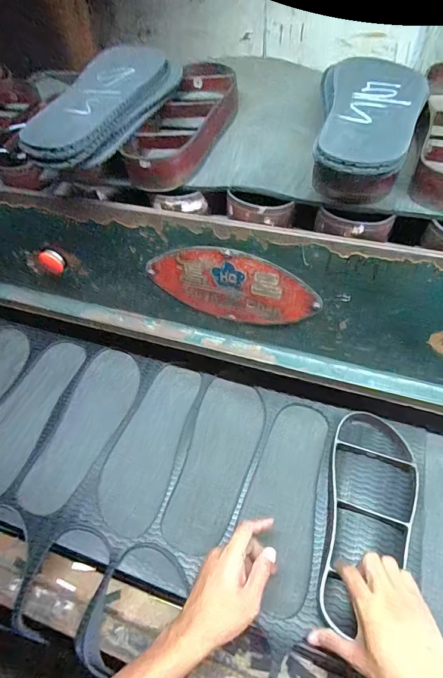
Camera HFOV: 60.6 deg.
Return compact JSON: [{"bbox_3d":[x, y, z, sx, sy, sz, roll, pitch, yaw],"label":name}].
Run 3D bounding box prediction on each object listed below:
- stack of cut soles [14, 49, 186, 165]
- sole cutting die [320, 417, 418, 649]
[{"bbox_3d":[-0.138,-0.284,0.458,0.110,0.032,0.256,10,62,15],"label":"stack of cut soles"},{"bbox_3d":[0.201,0.224,0.506,0.116,0.034,0.278,10,56,10],"label":"sole cutting die"}]

